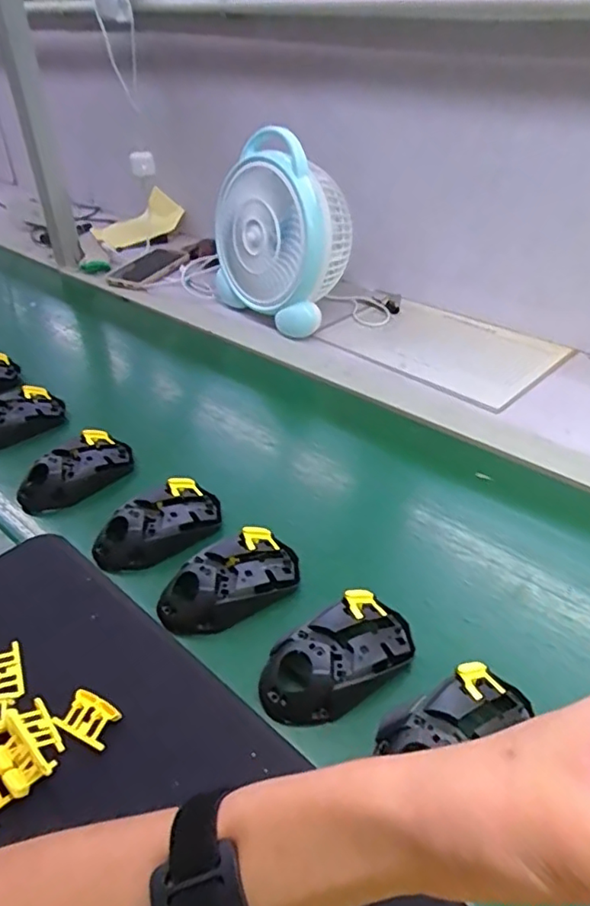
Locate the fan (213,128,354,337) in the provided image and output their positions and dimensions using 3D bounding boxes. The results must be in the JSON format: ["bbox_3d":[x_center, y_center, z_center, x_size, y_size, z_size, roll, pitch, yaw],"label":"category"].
[{"bbox_3d":[-0.020,-0.321,0.865,0.116,0.240,0.215,-24,42,-29],"label":"fan"}]

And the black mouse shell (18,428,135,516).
[{"bbox_3d":[-0.223,0.013,0.593,0.119,0.039,0.059,-28,44,-33],"label":"black mouse shell"}]

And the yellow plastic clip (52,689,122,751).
[{"bbox_3d":[-0.135,0.172,0.383,0.037,0.011,0.025,17,39,22],"label":"yellow plastic clip"}]

